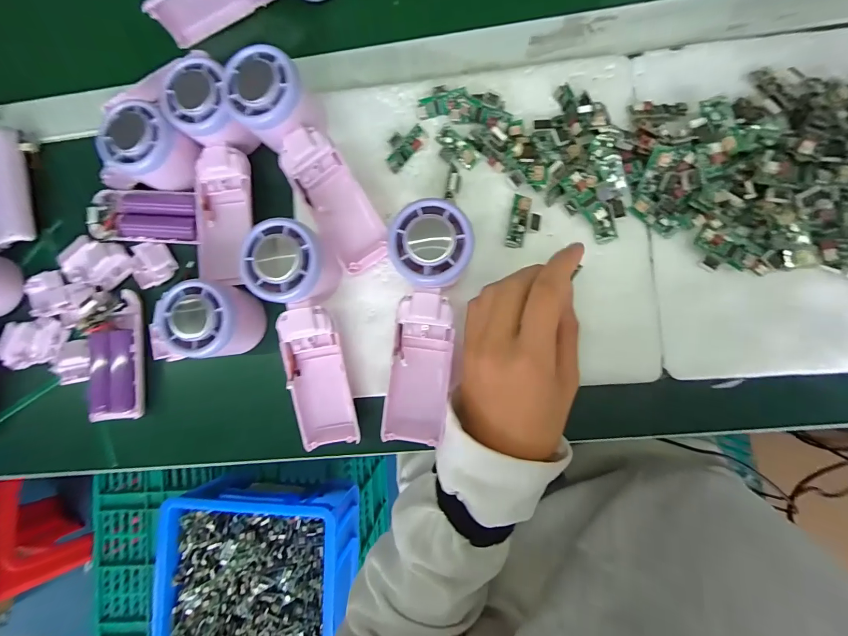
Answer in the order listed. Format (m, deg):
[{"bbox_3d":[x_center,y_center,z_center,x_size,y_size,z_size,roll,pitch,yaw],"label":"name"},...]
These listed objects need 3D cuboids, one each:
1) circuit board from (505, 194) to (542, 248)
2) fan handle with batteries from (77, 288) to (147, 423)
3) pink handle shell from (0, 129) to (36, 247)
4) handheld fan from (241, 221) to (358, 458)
[{"bbox_3d":[0.076,-0.072,0.291,0.023,0.009,0.038,11,87,7],"label":"circuit board"},{"bbox_3d":[-0.260,0.031,0.318,0.047,0.021,0.104,-2,85,6],"label":"fan handle with batteries"},{"bbox_3d":[-0.369,-0.114,0.338,0.042,0.025,0.101,-11,84,5],"label":"pink handle shell"},{"bbox_3d":[-0.083,0.013,0.287,0.054,0.047,0.167,-8,105,6],"label":"handheld fan"}]

